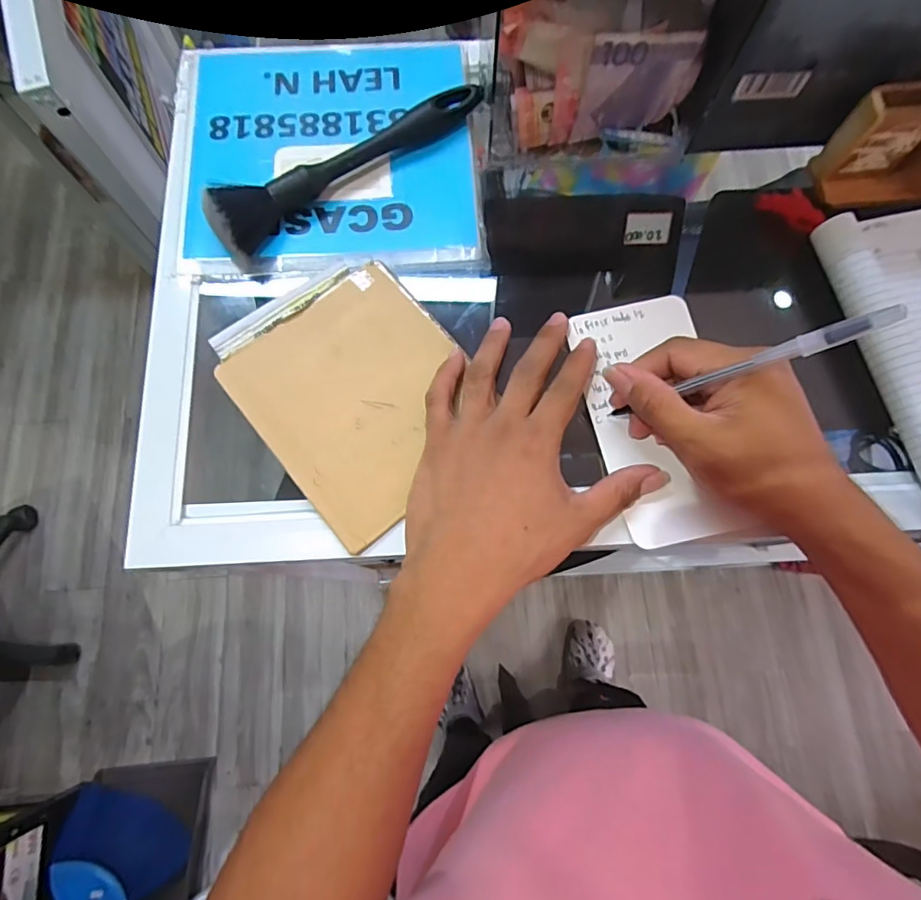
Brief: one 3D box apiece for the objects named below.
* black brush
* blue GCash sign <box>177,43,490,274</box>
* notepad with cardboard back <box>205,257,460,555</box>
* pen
[{"bbox_3d":[-0.082,-0.210,0.372,0.213,0.034,0.040,-37,79,-12],"label":"black brush"},{"bbox_3d":[-0.096,-0.224,0.392,0.215,0.007,0.198,-3,78,0],"label":"blue GCash sign"},{"bbox_3d":[-0.066,-0.040,0.341,0.134,0.015,0.165,-37,77,-9],"label":"notepad with cardboard back"},{"bbox_3d":[0.139,-0.040,0.275,0.007,0.155,0.009,4,75,-33],"label":"pen"}]

